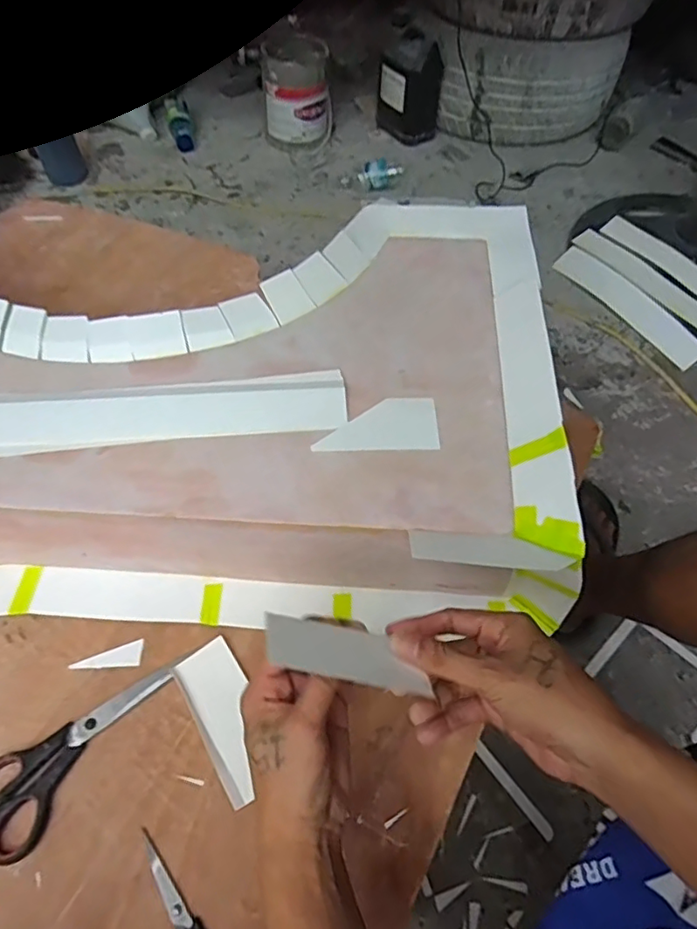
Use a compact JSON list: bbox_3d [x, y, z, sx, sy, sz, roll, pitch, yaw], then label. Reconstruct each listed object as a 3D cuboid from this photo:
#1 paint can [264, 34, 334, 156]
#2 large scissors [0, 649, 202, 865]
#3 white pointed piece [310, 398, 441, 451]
[{"bbox_3d":[-0.127,-0.962,1.480,0.172,0.203,0.180,-2,56,-3],"label":"paint can"},{"bbox_3d":[-0.225,0.250,0.479,0.215,0.011,0.078,-26,61,-18],"label":"large scissors"},{"bbox_3d":[0.026,-0.037,0.520,0.109,0.005,0.057,-3,56,-4],"label":"white pointed piece"}]

